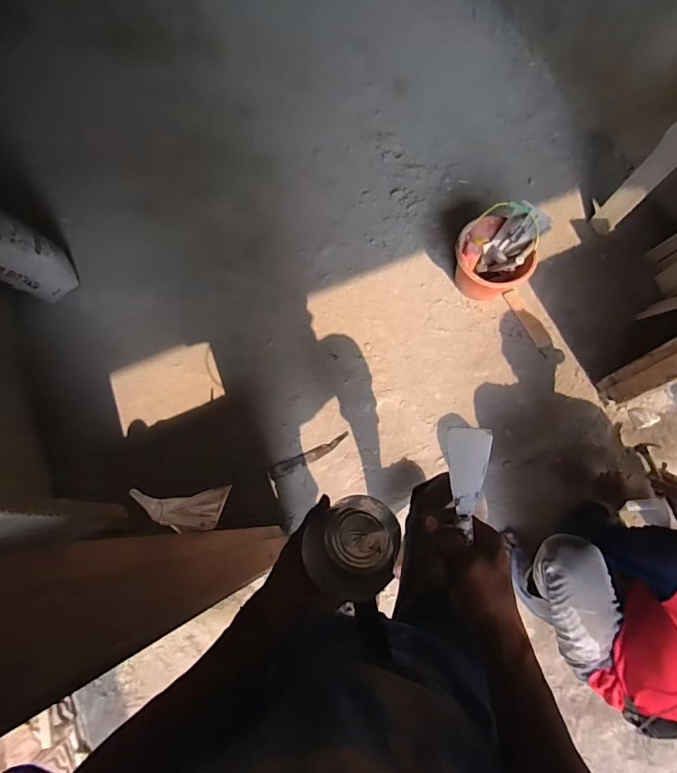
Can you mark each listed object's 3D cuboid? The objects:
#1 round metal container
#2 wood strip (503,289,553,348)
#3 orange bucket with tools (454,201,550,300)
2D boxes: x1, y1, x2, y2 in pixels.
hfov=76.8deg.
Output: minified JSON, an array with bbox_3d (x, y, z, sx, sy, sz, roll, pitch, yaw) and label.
[{"bbox_3d":[0.018,0.190,0.506,0.103,0.065,0.117,13,72,5],"label":"round metal container"},{"bbox_3d":[0.718,-0.258,1.614,0.061,0.013,0.263,-26,73,-7],"label":"wood strip"},{"bbox_3d":[0.553,-0.464,1.511,0.274,0.353,0.265,0,72,1],"label":"orange bucket with tools"}]

